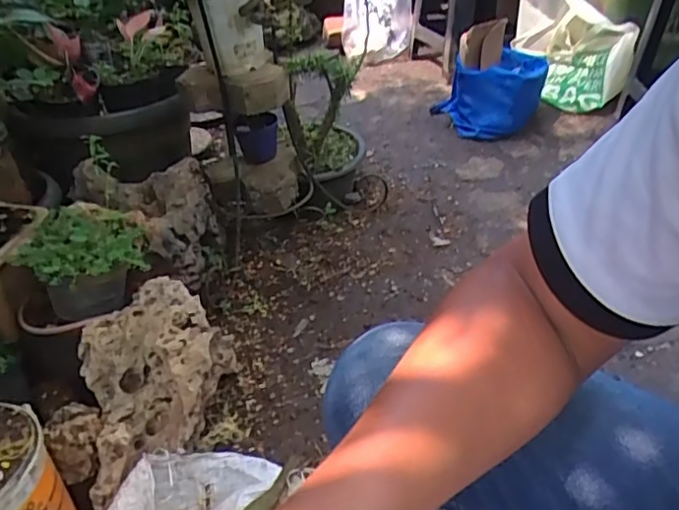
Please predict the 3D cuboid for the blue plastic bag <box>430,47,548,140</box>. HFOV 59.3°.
[{"bbox_3d":[0.447,-0.479,1.793,0.279,0.179,0.350,12,39,21],"label":"blue plastic bag"}]

